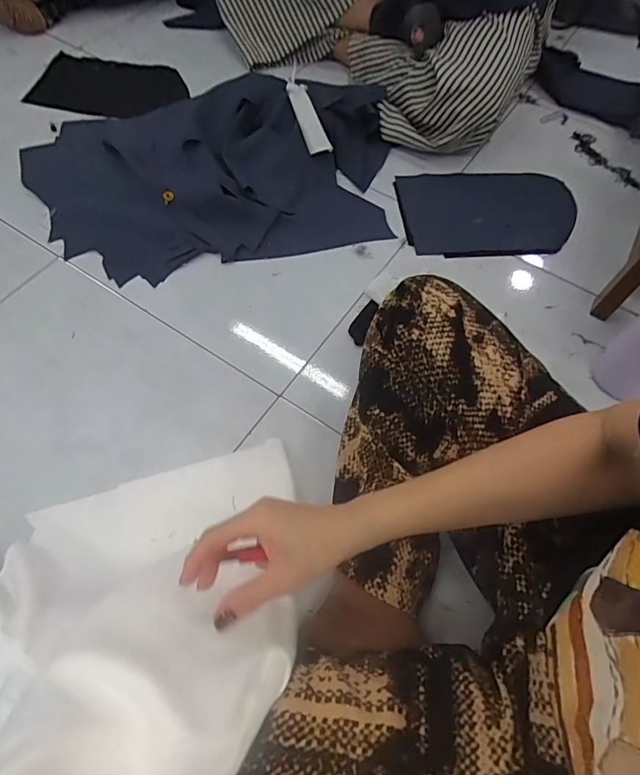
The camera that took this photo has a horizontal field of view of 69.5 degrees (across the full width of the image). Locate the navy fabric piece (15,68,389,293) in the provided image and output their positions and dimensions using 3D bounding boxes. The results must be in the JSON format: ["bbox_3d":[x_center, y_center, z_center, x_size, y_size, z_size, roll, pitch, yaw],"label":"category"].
[{"bbox_3d":[-0.181,-0.334,0.704,0.581,0.088,0.346,1,63,-3],"label":"navy fabric piece"}]

